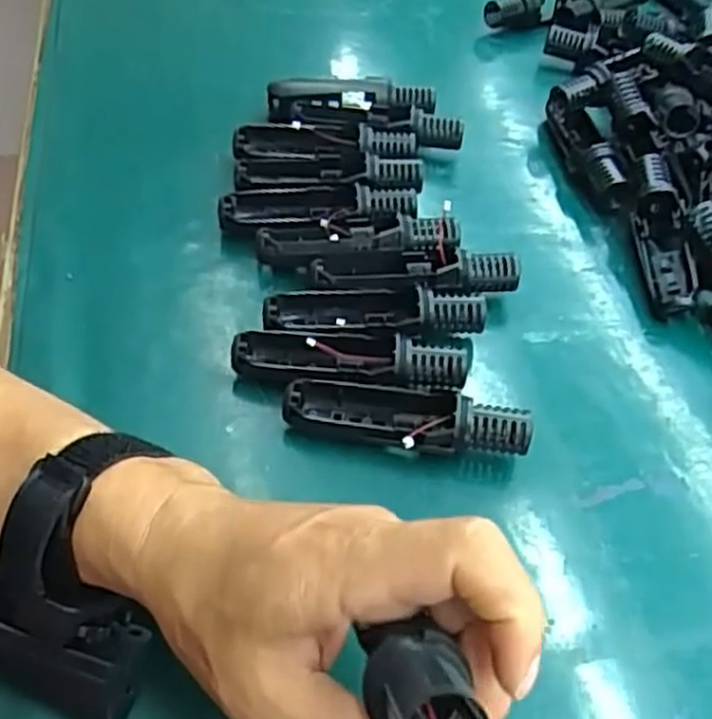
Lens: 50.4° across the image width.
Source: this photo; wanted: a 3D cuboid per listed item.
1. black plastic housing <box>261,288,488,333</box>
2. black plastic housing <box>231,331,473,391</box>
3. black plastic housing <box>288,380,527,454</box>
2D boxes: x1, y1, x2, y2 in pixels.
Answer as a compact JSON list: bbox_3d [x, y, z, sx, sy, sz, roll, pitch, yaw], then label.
[{"bbox_3d":[0.011,-0.023,0.420,0.119,0.027,0.032,4,50,-3],"label":"black plastic housing"},{"bbox_3d":[-0.003,0.000,0.400,0.122,0.030,0.032,4,50,-3],"label":"black plastic housing"},{"bbox_3d":[0.025,0.029,0.382,0.120,0.029,0.029,11,50,3],"label":"black plastic housing"}]

